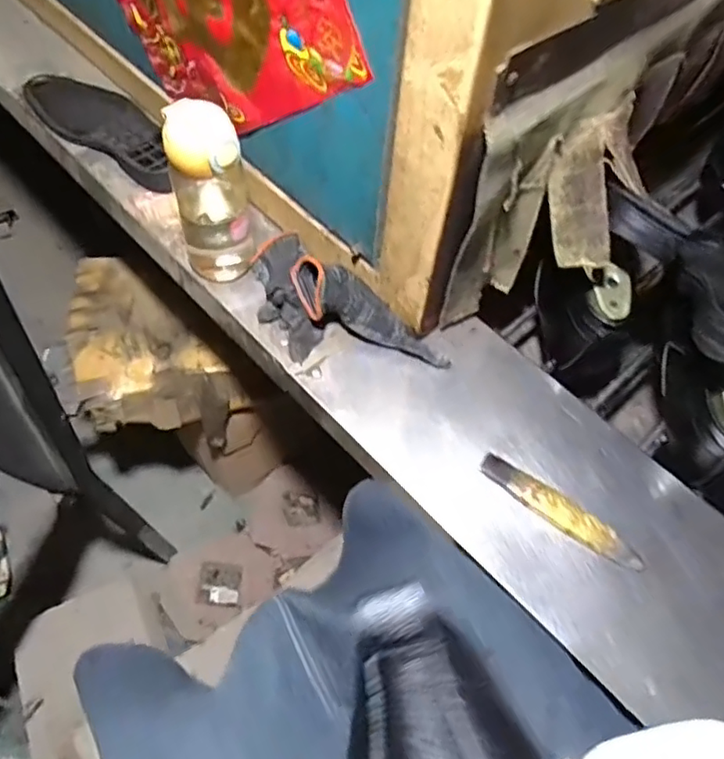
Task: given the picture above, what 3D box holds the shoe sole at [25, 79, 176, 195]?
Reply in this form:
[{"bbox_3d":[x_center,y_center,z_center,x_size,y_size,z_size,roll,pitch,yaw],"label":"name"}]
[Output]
[{"bbox_3d":[-0.338,-0.343,0.809,0.290,0.030,0.104,38,63,17],"label":"shoe sole"}]

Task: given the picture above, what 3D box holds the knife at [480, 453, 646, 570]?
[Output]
[{"bbox_3d":[0.183,0.121,0.561,0.162,0.010,0.030,34,62,15],"label":"knife"}]

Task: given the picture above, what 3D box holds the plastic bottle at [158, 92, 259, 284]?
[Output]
[{"bbox_3d":[-0.154,-0.186,0.625,0.073,0.195,0.083,-9,60,-10],"label":"plastic bottle"}]

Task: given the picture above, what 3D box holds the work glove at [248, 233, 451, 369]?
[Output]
[{"bbox_3d":[-0.032,-0.071,0.637,0.242,0.061,0.107,38,64,17],"label":"work glove"}]

